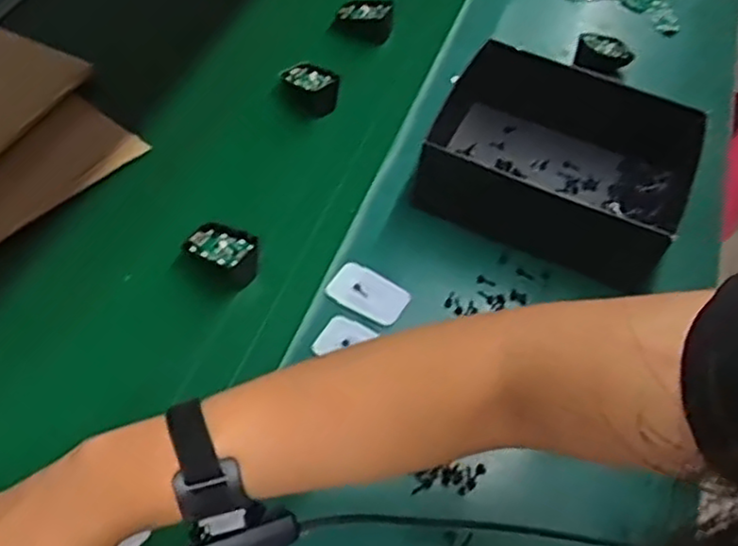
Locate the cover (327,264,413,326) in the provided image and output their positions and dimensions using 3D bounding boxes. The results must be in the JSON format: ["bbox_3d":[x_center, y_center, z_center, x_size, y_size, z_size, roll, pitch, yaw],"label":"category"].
[{"bbox_3d":[0.000,0.017,0.628,0.069,0.004,0.046,24,55,12],"label":"cover"}]

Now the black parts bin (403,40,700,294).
[{"bbox_3d":[0.191,-0.112,0.693,0.257,0.087,0.209,20,54,9],"label":"black parts bin"}]

